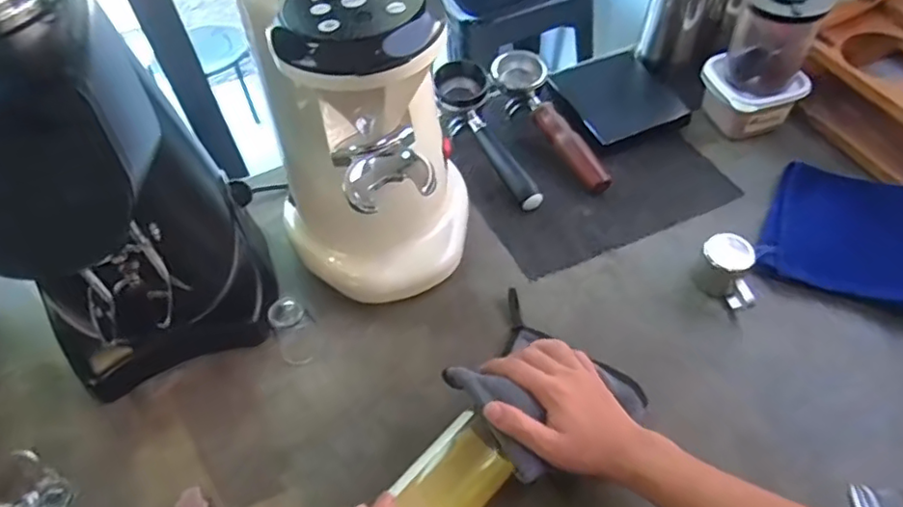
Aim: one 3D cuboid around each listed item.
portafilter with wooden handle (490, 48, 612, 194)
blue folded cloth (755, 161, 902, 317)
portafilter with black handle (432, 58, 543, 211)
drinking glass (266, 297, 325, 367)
[{"bbox_3d":[0.124,-0.167,0.763,0.063,0.052,0.223,-23,54,-12],"label":"portafilter with wooden handle"},{"bbox_3d":[0.435,-0.023,0.652,0.170,0.038,0.169,22,57,21],"label":"blue folded cloth"},{"bbox_3d":[0.040,-0.143,0.738,0.066,0.075,0.203,-19,53,-9],"label":"portafilter with black handle"},{"bbox_3d":[-0.158,0.077,0.616,0.045,0.055,0.052,-28,55,-16],"label":"drinking glass"}]

